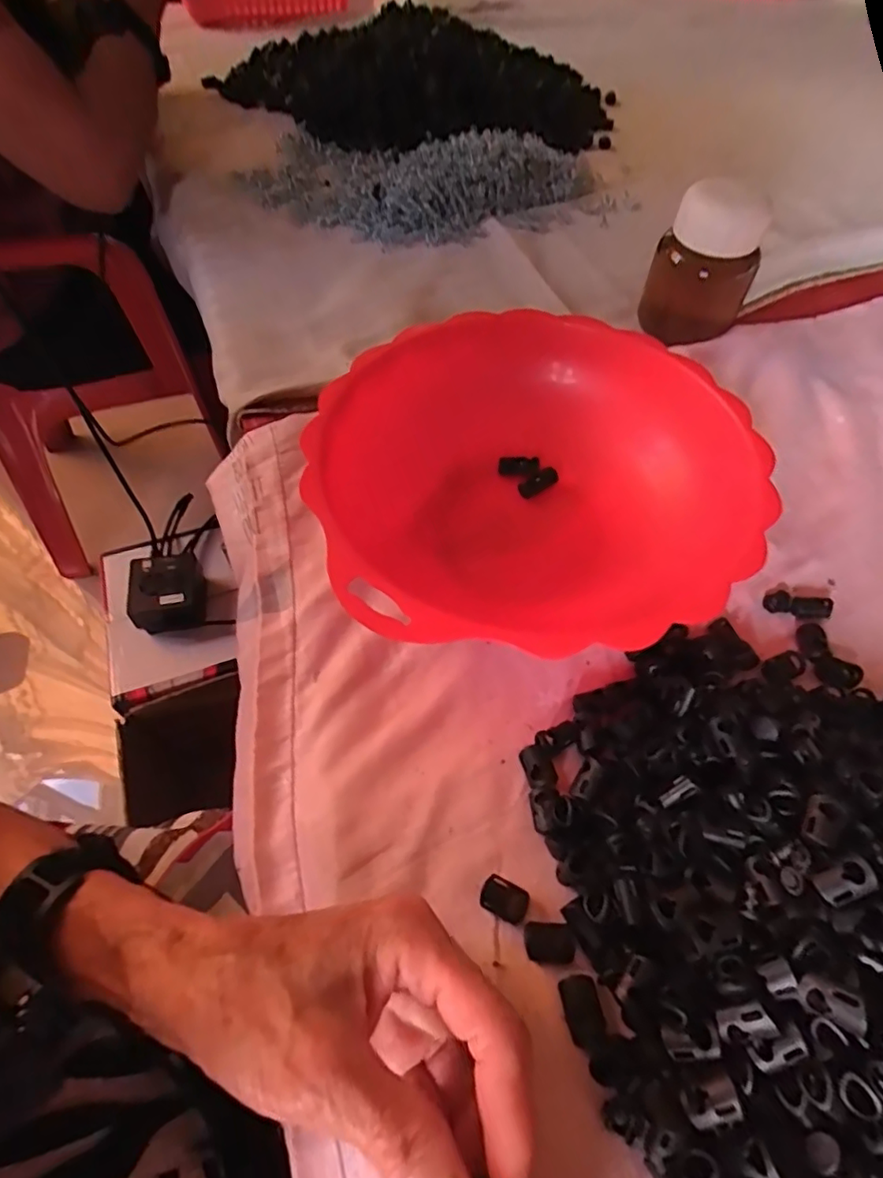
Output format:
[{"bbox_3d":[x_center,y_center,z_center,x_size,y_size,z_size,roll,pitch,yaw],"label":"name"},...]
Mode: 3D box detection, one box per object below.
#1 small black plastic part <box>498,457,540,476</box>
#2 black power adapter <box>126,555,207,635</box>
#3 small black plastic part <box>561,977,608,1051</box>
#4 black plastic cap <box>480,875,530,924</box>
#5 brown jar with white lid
[{"bbox_3d":[0.053,-0.084,0.404,0.027,0.008,0.012,-2,56,-3],"label":"small black plastic part"},{"bbox_3d":[-0.322,0.004,0.695,0.085,0.049,0.091,-14,58,-11],"label":"black power adapter"},{"bbox_3d":[0.055,0.164,0.230,0.013,0.008,0.022,-10,57,-8],"label":"small black plastic part"},{"bbox_3d":[0.028,0.133,0.253,0.020,0.007,0.014,22,58,13],"label":"black plastic cap"},{"bbox_3d":[0.203,-0.254,0.457,0.061,0.105,0.059,1,56,-1],"label":"brown jar with white lid"}]

